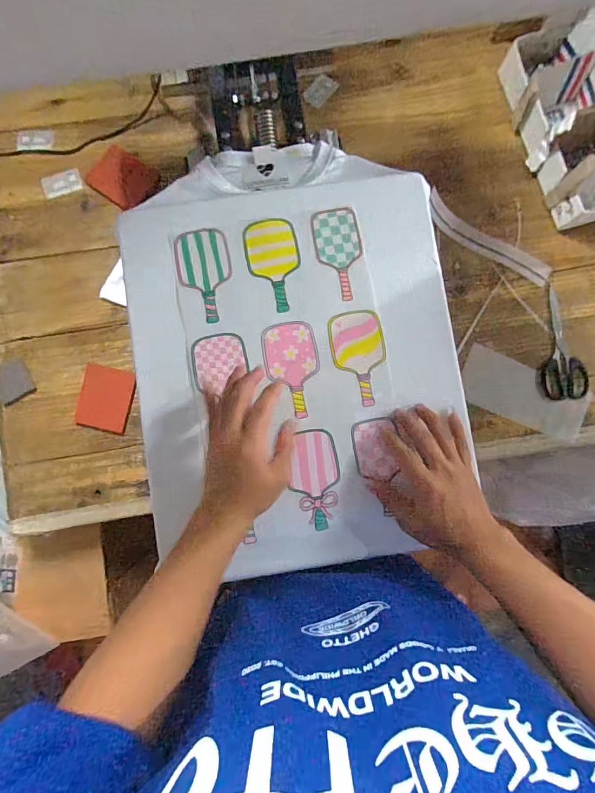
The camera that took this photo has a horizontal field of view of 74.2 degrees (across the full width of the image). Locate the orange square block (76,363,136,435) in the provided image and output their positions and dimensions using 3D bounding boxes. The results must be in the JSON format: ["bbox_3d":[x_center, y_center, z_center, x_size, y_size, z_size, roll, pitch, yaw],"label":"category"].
[{"bbox_3d":[-0.287,0.004,0.590,0.077,0.004,0.091,12,85,-2],"label":"orange square block"}]

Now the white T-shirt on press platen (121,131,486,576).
[{"bbox_3d":[-0.001,-0.071,0.491,0.378,0.064,0.525,-9,87,0],"label":"white T-shirt on press platen"}]

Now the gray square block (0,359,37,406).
[{"bbox_3d":[-0.426,-0.023,0.584,0.061,0.007,0.063,-27,87,-4],"label":"gray square block"}]

